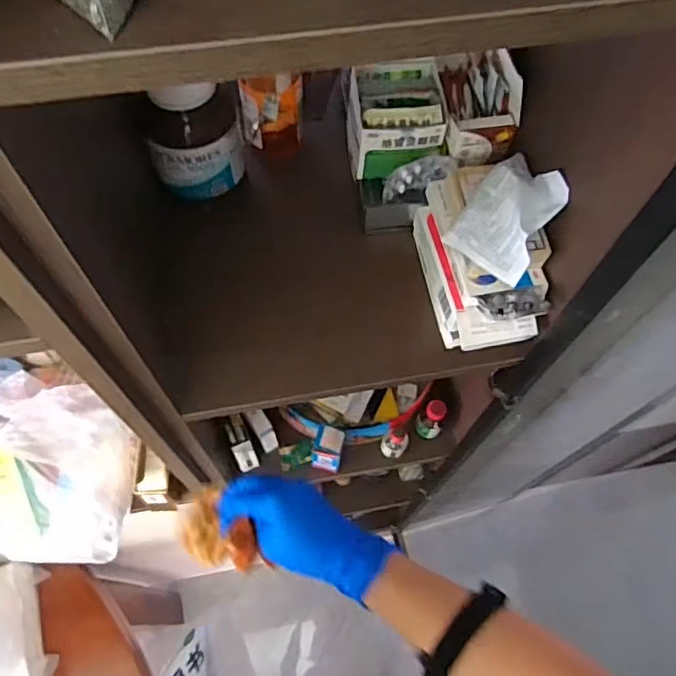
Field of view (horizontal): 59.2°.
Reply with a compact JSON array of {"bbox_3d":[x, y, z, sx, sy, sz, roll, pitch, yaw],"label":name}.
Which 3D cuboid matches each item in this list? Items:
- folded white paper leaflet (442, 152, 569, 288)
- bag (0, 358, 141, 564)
[{"bbox_3d":[0.159,-0.115,0.549,0.083,0.027,0.112,35,88,31],"label":"folded white paper leaflet"},{"bbox_3d":[-0.375,0.162,0.741,0.223,0.142,0.204,15,66,5],"label":"bag"}]

